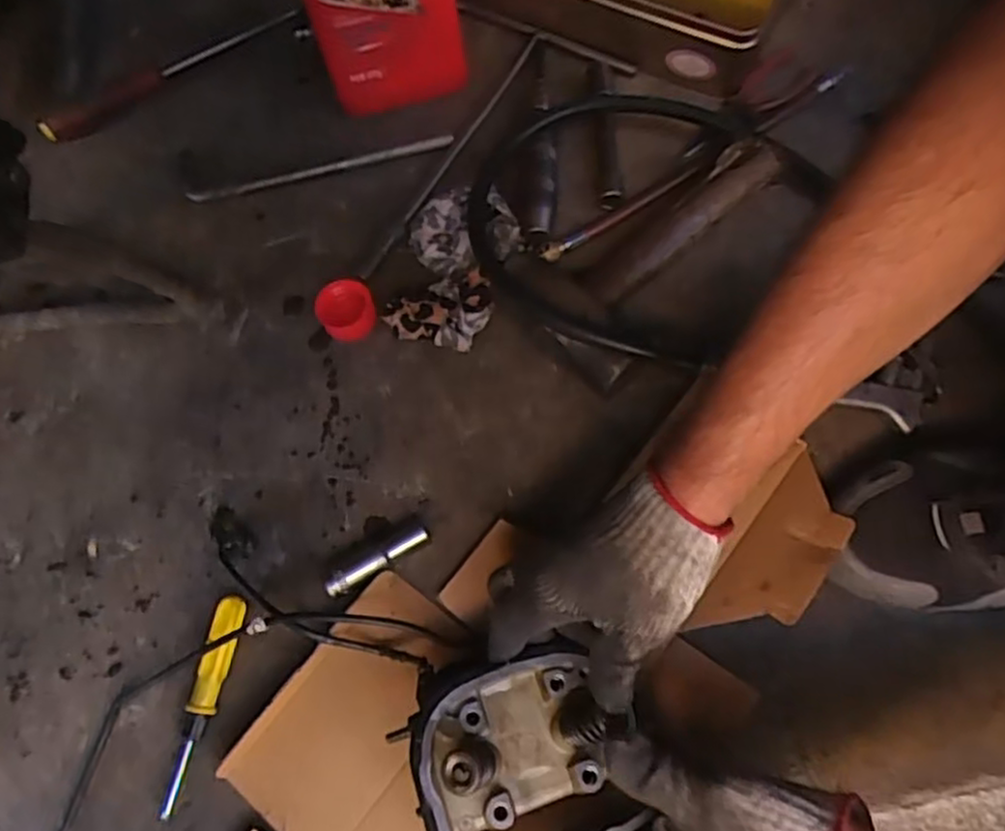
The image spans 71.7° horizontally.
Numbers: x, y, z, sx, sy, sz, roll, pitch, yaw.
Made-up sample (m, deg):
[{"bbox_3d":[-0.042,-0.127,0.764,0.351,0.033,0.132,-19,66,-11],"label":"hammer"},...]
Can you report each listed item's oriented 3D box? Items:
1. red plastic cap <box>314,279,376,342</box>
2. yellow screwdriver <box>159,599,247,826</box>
[{"bbox_3d":[-0.122,-0.081,0.544,0.043,0.027,0.043,-1,68,3],"label":"red plastic cap"},{"bbox_3d":[-0.192,0.183,0.446,0.020,0.024,0.131,11,69,7],"label":"yellow screwdriver"}]

